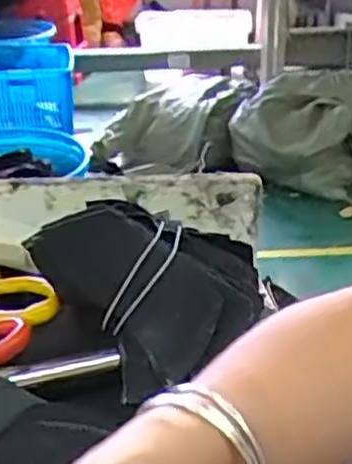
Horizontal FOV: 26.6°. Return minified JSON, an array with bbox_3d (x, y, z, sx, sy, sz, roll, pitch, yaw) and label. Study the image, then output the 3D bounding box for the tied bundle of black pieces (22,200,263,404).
[{"bbox_3d":[-0.004,0.034,0.499,0.131,0.095,0.121,-22,32,-39],"label":"tied bundle of black pieces"}]

